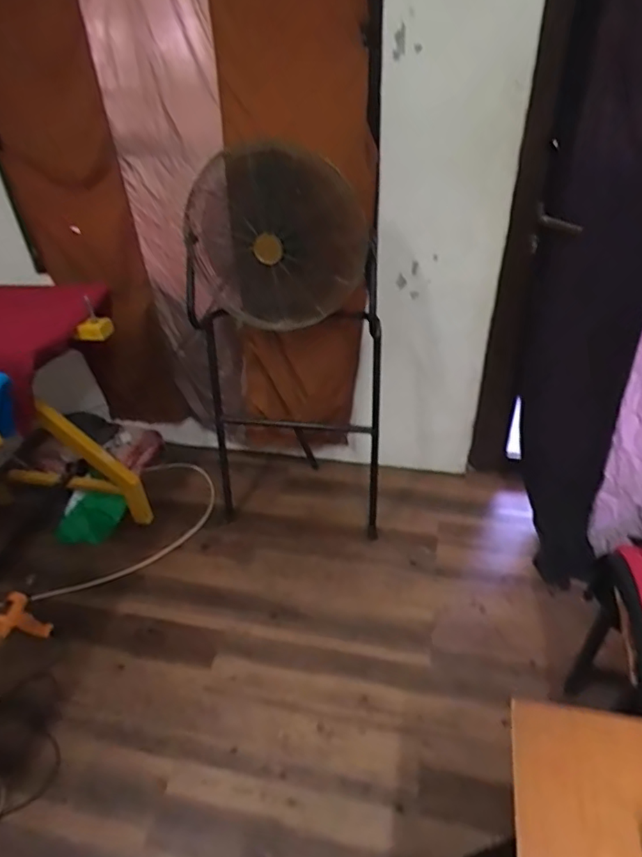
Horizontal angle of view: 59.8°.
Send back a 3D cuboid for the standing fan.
[{"bbox_3d":[-0.116,-0.192,1.745,0.634,1.195,0.411,-6,40,-4],"label":"standing fan"}]

